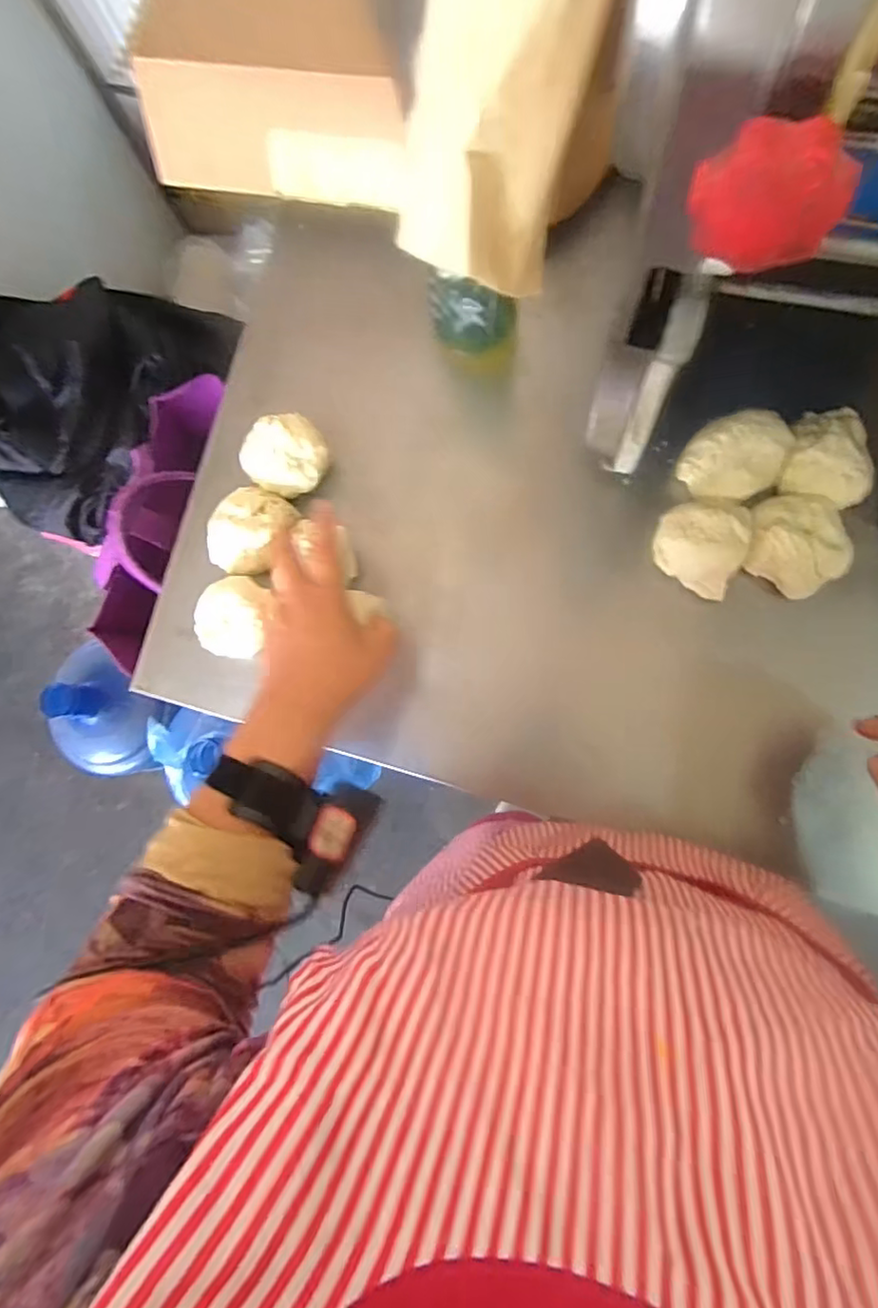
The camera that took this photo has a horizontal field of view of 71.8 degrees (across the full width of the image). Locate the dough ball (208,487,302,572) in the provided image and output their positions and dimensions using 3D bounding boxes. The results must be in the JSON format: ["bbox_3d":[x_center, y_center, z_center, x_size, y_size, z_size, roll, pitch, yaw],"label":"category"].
[{"bbox_3d":[-0.158,-0.102,0.498,0.058,0.034,0.073,28,87,9],"label":"dough ball"}]

